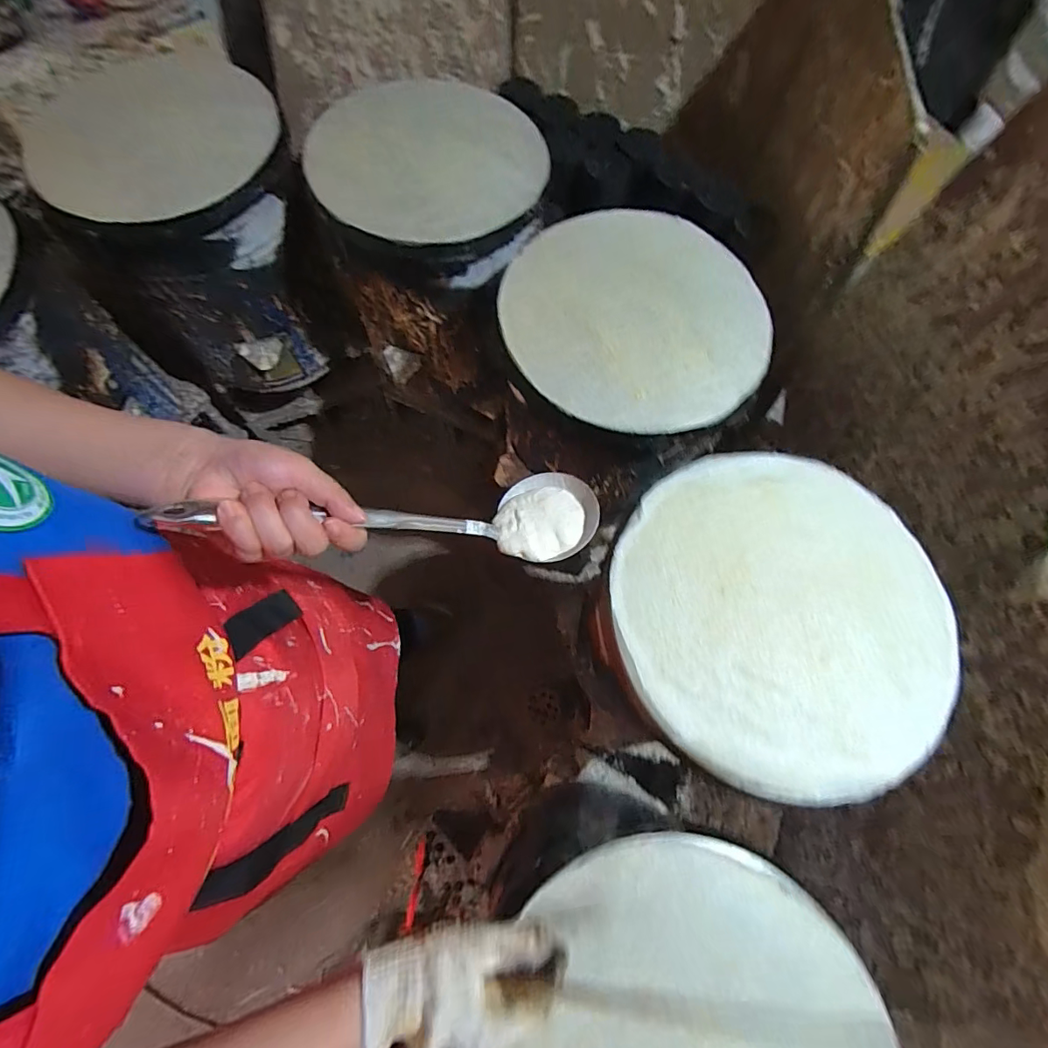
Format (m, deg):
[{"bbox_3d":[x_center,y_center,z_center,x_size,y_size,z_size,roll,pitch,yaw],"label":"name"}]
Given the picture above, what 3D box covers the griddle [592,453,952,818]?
[{"bbox_3d":[0.285,0.092,0.554,0.362,0.024,0.385,1,71,-2],"label":"griddle"}]

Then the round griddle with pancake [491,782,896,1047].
[{"bbox_3d":[0.132,0.469,0.413,0.353,0.029,0.391,13,71,2],"label":"round griddle with pancake"}]

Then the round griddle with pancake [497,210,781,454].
[{"bbox_3d":[0.164,-0.296,0.705,0.373,0.047,0.376,1,71,-2],"label":"round griddle with pancake"}]

